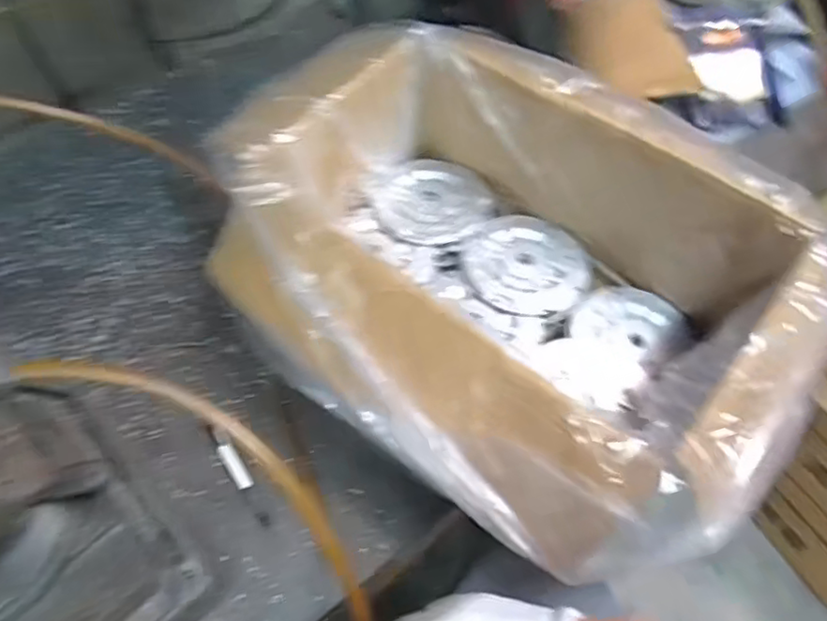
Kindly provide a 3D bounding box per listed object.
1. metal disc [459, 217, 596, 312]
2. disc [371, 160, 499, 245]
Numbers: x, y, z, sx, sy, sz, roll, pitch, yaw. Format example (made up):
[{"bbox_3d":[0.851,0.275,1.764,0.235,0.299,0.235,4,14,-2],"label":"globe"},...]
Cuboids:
[{"bbox_3d":[0.124,-0.054,0.709,0.128,0.024,0.141,-24,62,-11],"label":"metal disc"},{"bbox_3d":[0.015,-0.132,0.748,0.141,0.015,0.123,38,68,22],"label":"disc"}]

